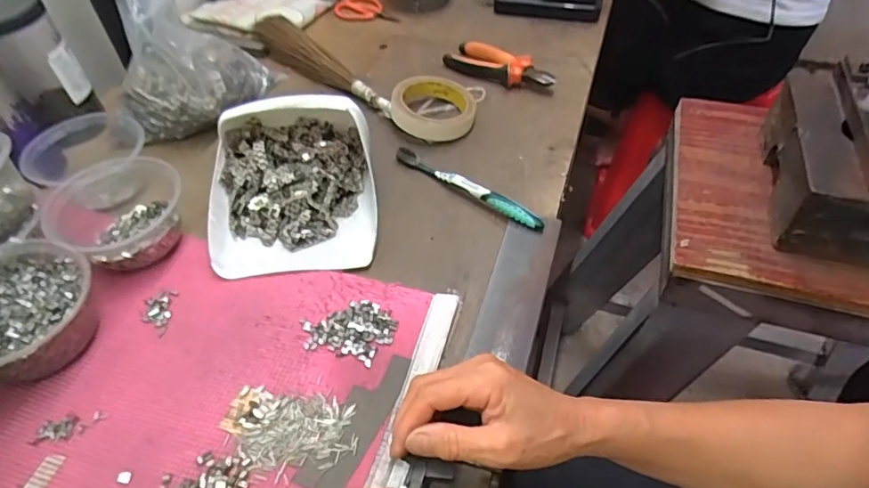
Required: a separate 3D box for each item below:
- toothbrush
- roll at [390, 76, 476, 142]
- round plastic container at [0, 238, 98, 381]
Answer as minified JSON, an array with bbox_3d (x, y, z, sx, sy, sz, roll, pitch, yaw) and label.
[{"bbox_3d":[0.031,-0.061,0.547,0.183,0.022,0.011,33,57,25],"label":"toothbrush"},{"bbox_3d":[-0.001,-0.163,0.630,0.096,0.026,0.097,0,50,0],"label":"roll"},{"bbox_3d":[-0.329,0.054,0.429,0.117,0.056,0.105,25,54,22],"label":"round plastic container"}]

